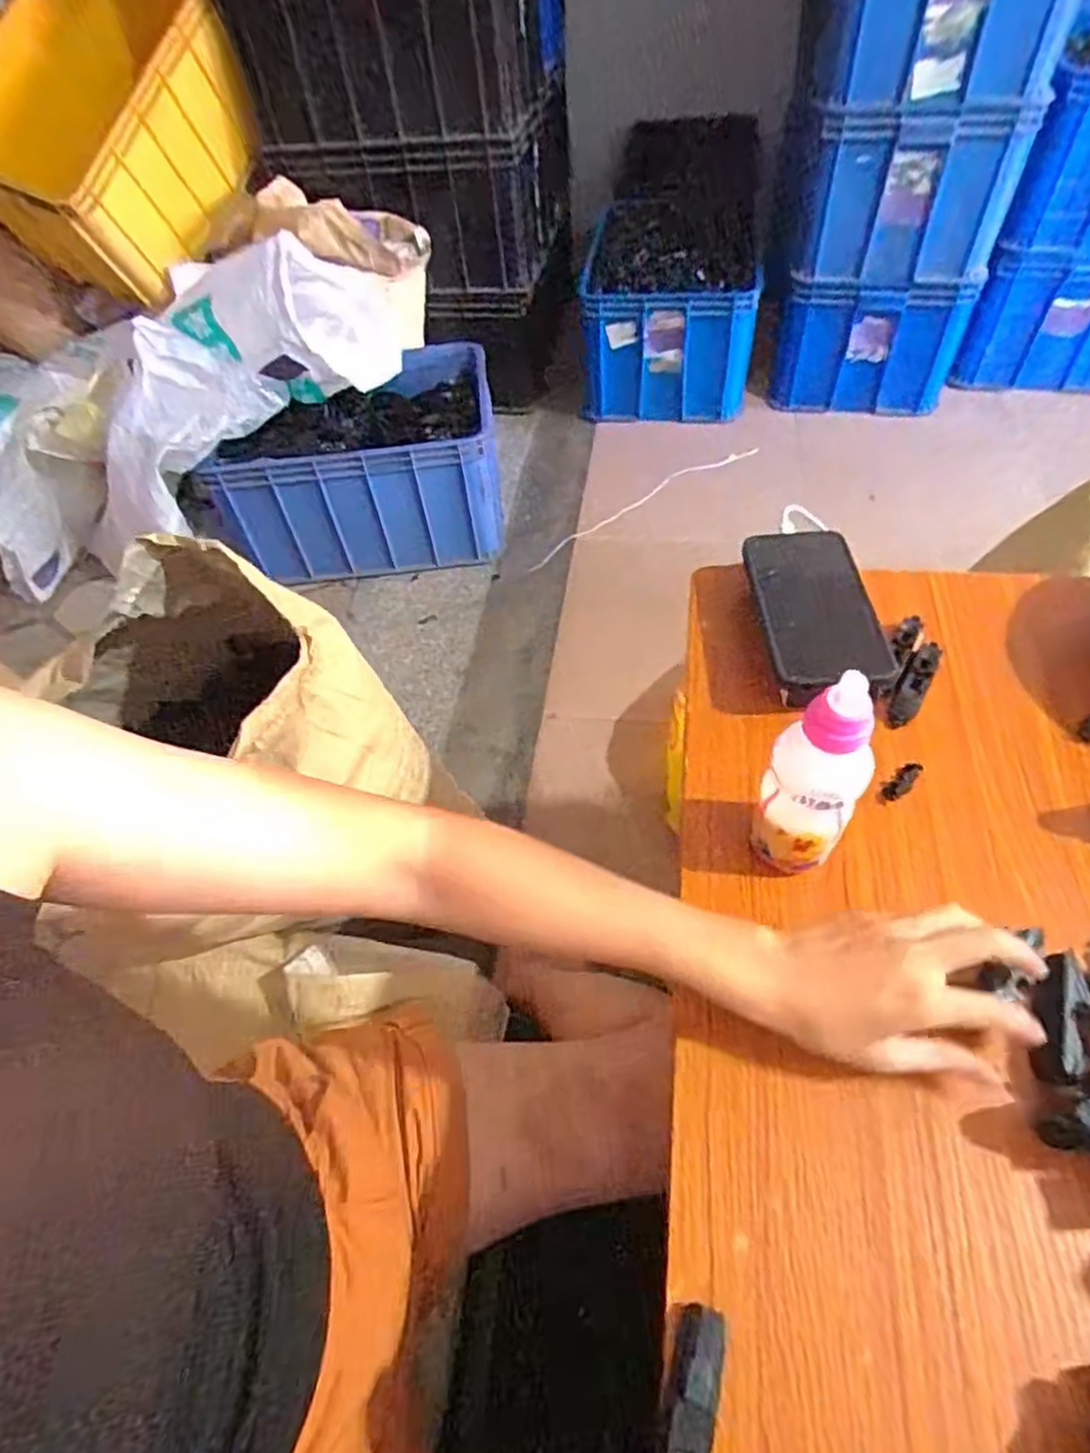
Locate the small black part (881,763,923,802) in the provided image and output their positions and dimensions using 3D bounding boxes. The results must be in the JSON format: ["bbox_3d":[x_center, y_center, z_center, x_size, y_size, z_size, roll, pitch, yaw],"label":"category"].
[{"bbox_3d":[0.241,0.037,0.488,0.037,0.005,0.014,-34,57,-19],"label":"small black part"}]

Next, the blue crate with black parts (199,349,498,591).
[{"bbox_3d":[-0.402,-0.583,1.653,0.592,0.317,0.401,-6,53,1],"label":"blue crate with black parts"}]

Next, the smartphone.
[{"bbox_3d":[0.199,-0.093,0.543,0.075,0.013,0.156,-19,51,22],"label":"smartphone"}]

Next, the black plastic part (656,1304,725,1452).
[{"bbox_3d":[0.061,0.292,0.306,0.020,0.016,0.074,12,68,15],"label":"black plastic part"}]

